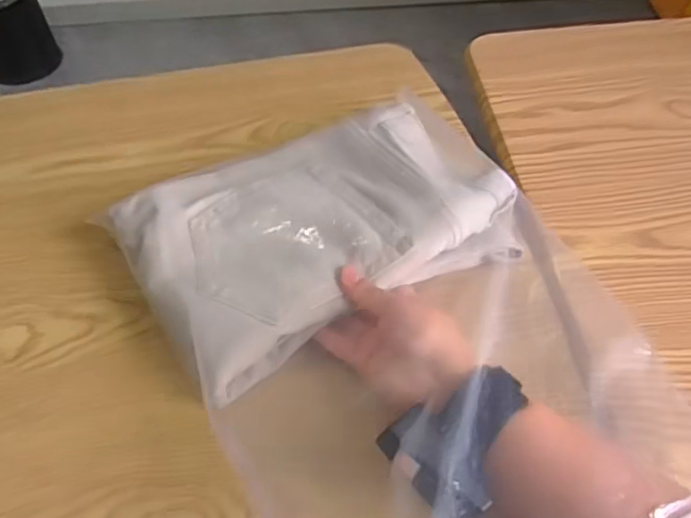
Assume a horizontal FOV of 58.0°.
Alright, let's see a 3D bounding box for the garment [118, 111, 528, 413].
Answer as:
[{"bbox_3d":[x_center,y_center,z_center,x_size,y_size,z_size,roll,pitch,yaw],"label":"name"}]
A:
[{"bbox_3d":[-0.020,-0.032,0.508,0.289,0.052,0.183,-28,57,-17],"label":"garment"}]

